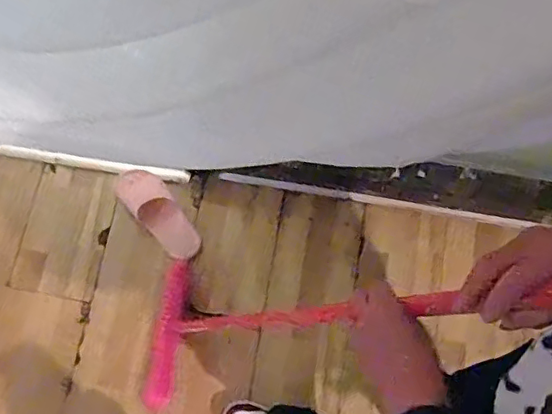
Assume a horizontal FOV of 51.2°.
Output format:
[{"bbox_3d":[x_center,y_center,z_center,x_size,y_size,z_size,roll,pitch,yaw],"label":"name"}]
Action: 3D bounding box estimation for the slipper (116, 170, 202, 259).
[{"bbox_3d":[-0.272,0.012,1.343,0.091,0.053,0.239,-43,79,-11],"label":"slipper"}]

